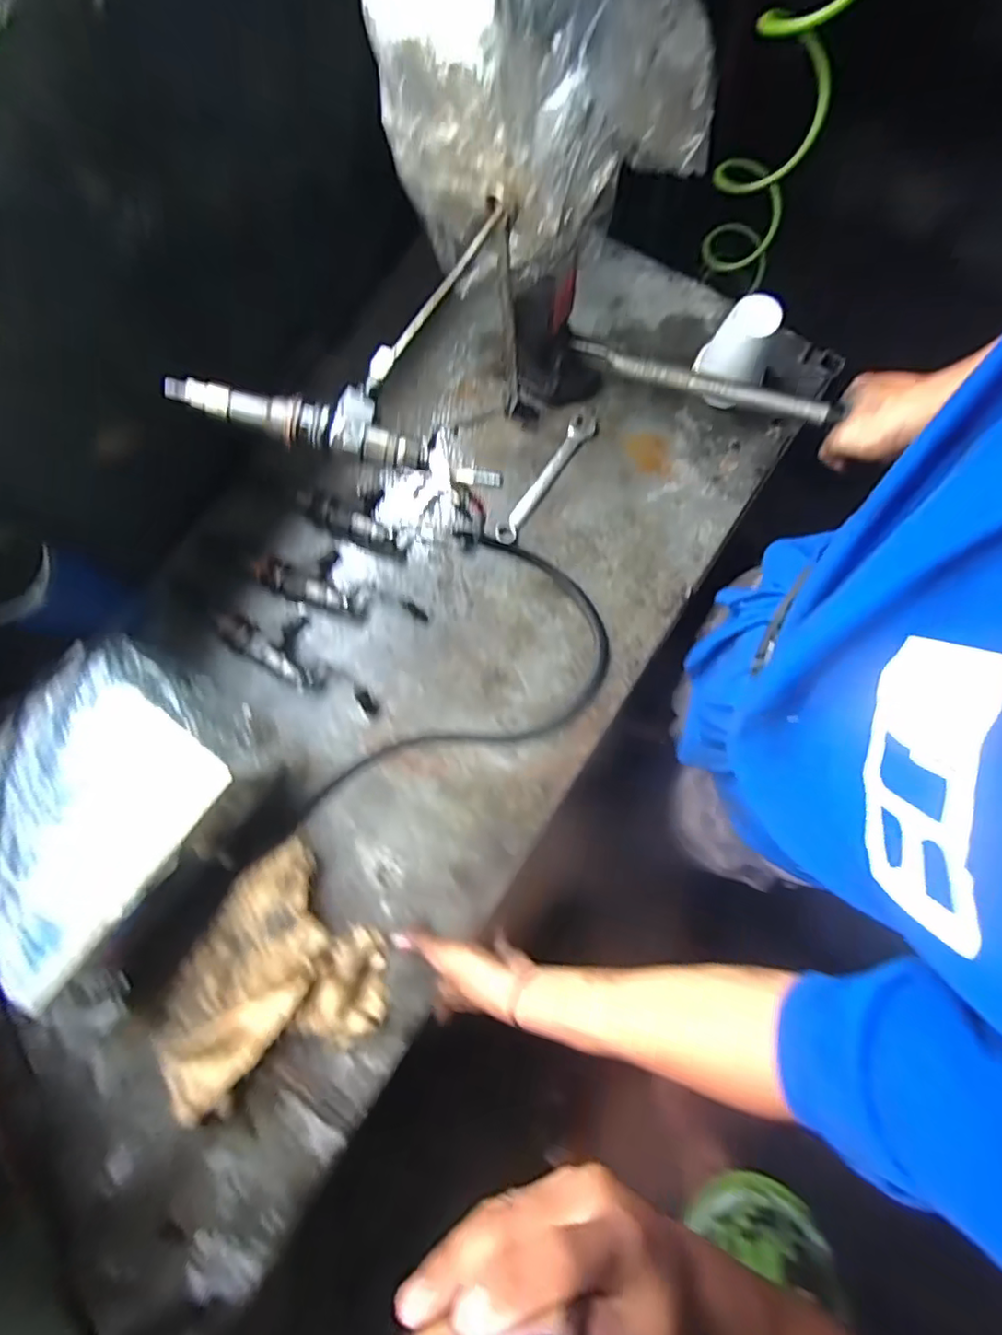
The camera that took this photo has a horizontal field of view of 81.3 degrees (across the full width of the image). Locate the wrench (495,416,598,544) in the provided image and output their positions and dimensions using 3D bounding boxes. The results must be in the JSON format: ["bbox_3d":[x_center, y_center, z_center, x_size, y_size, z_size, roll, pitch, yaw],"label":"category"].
[{"bbox_3d":[0.051,-0.213,0.655,0.025,0.006,0.180,36,81,7],"label":"wrench"}]

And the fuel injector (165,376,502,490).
[{"bbox_3d":[-0.123,-0.180,0.428,0.249,0.024,0.043,17,80,4],"label":"fuel injector"}]

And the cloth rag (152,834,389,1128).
[{"bbox_3d":[-0.228,0.310,0.558,0.218,0.040,0.184,-43,81,-7],"label":"cloth rag"}]

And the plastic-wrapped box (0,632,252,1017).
[{"bbox_3d":[-0.367,0.133,0.554,0.197,0.112,0.269,34,81,7],"label":"plastic-wrapped box"}]

